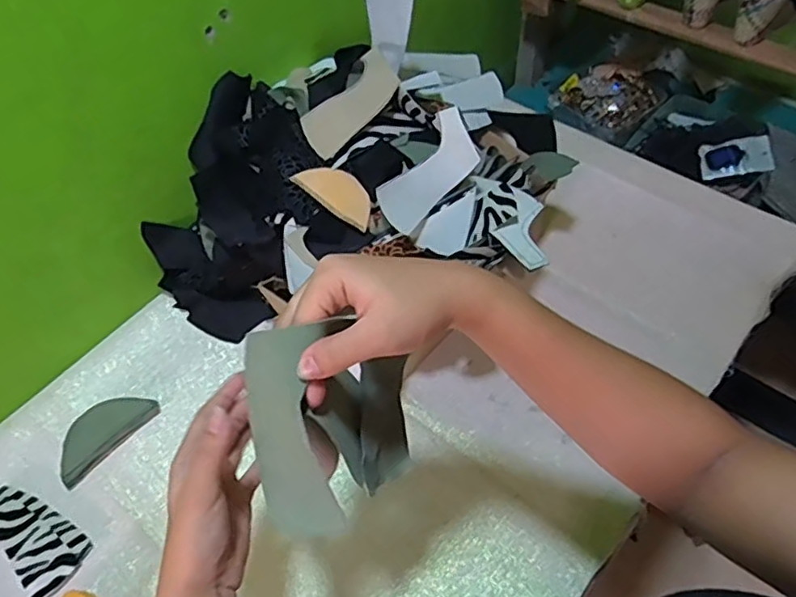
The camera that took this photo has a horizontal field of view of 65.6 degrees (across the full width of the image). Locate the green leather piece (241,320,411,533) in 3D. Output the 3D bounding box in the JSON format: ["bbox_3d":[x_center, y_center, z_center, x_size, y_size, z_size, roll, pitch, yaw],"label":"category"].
[{"bbox_3d":[-0.035,0.083,0.360,0.089,0.124,0.094,-1,57,1],"label":"green leather piece"}]

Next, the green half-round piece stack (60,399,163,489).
[{"bbox_3d":[-0.326,0.146,0.681,0.055,0.016,0.114,33,62,24],"label":"green half-round piece stack"}]

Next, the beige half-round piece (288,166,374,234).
[{"bbox_3d":[-0.062,-0.113,0.657,0.100,0.013,0.043,37,65,22],"label":"beige half-round piece"}]

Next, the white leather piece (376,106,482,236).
[{"bbox_3d":[0.032,-0.123,0.606,0.054,0.025,0.120,40,96,-11],"label":"white leather piece"}]

